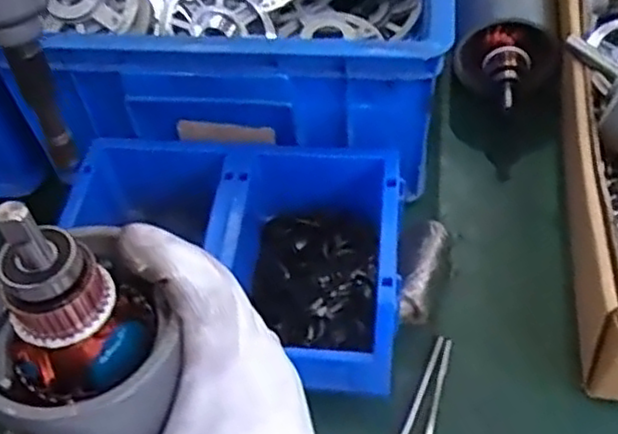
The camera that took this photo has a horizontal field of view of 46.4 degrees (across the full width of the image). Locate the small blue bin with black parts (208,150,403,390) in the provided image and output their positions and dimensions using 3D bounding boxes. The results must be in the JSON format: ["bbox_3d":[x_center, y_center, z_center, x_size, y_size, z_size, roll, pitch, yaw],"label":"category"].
[{"bbox_3d":[-0.001,0.033,0.466,0.116,0.071,0.150,2,53,4],"label":"small blue bin with black parts"}]

